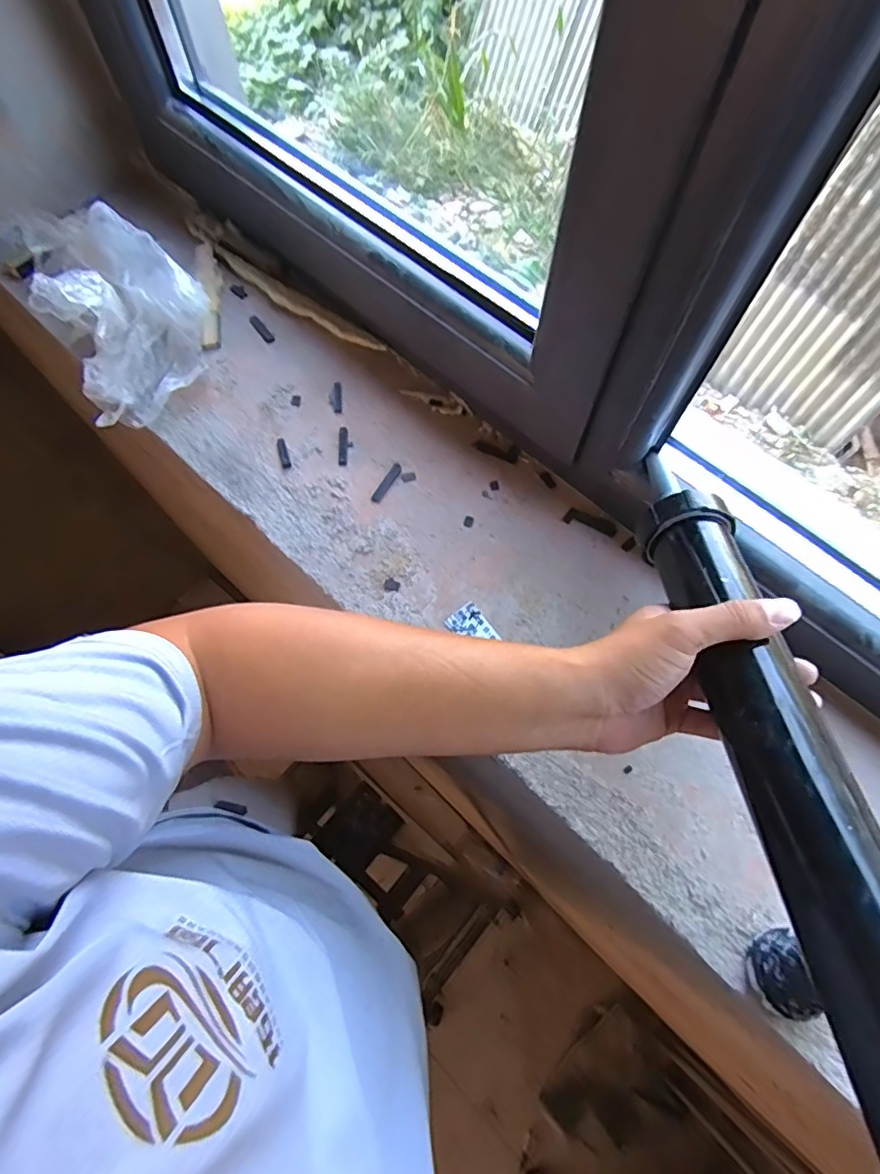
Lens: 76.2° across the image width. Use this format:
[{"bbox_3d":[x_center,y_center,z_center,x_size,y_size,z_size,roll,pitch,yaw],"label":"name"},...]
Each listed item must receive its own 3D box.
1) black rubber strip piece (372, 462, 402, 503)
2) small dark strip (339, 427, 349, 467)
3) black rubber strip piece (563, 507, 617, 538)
[{"bbox_3d":[-0.050,-0.099,0.531,0.009,0.004,0.045,32,79,0],"label":"black rubber strip piece"},{"bbox_3d":[-0.094,-0.137,0.548,0.008,0.006,0.042,0,68,1],"label":"small dark strip"},{"bbox_3d":[0.139,-0.060,0.517,0.047,0.004,0.016,19,70,8],"label":"black rubber strip piece"}]

